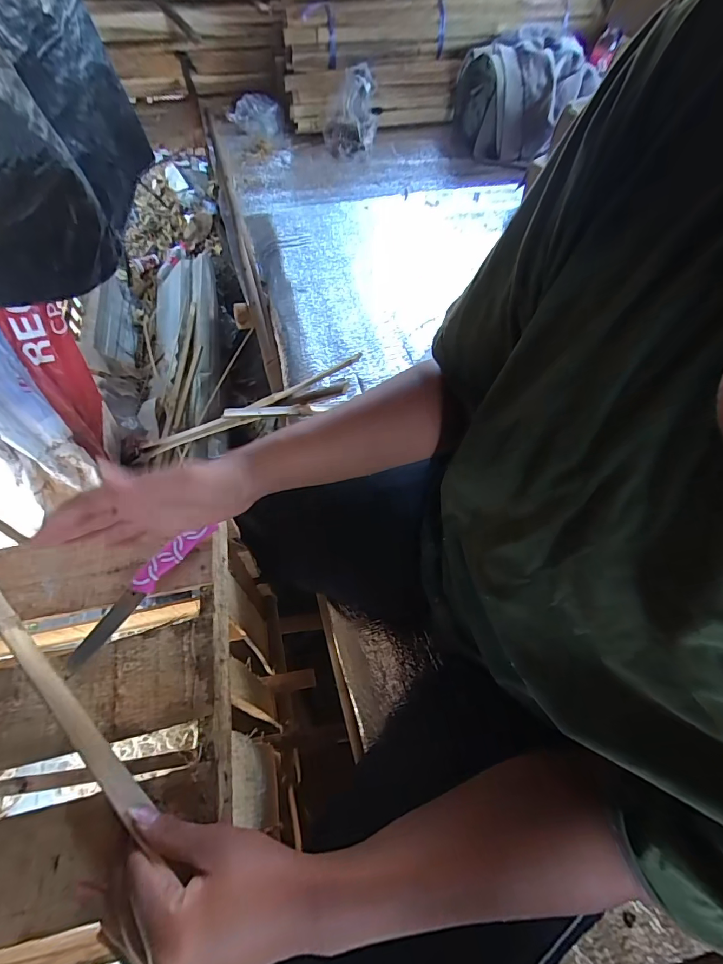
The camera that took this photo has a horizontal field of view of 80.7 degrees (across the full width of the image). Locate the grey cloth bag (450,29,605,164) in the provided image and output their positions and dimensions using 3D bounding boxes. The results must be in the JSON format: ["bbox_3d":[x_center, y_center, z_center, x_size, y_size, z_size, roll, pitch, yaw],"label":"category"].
[{"bbox_3d":[0.488,-1.174,1.287,0.311,0.198,0.391,32,63,15],"label":"grey cloth bag"}]

